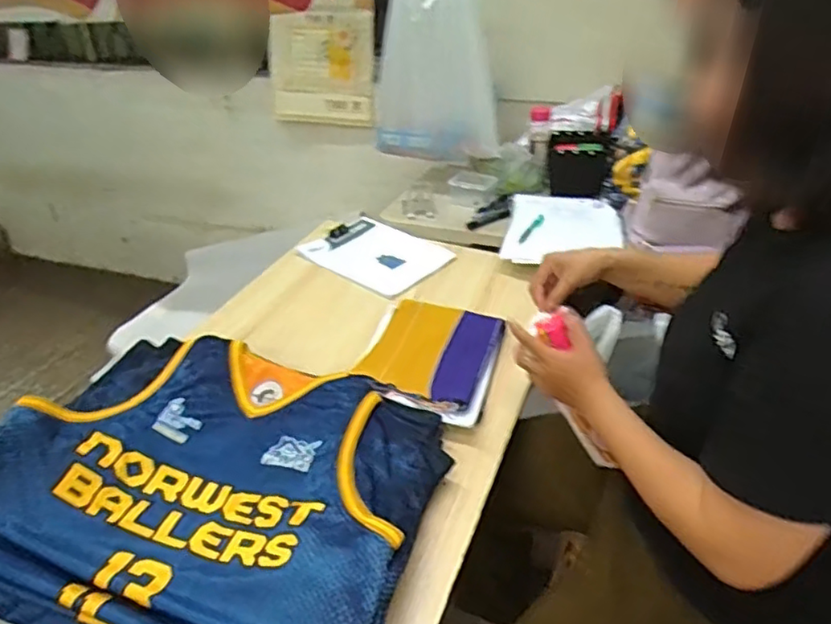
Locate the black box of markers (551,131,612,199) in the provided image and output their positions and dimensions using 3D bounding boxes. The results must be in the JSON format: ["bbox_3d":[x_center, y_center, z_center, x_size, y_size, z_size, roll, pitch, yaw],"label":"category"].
[{"bbox_3d":[0.403,-0.364,1.542,0.155,0.108,0.184,4,32,10],"label":"black box of markers"}]

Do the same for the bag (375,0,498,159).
[{"bbox_3d":[0.040,-0.612,1.444,0.300,0.501,0.101,5,30,12],"label":"bag"}]

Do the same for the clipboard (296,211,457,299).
[{"bbox_3d":[-0.085,-0.128,1.389,0.272,0.013,0.231,27,43,28],"label":"clipboard"}]

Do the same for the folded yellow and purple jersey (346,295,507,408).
[{"bbox_3d":[0.024,0.067,1.069,0.210,0.027,0.252,11,34,21],"label":"folded yellow and purple jersey"}]

